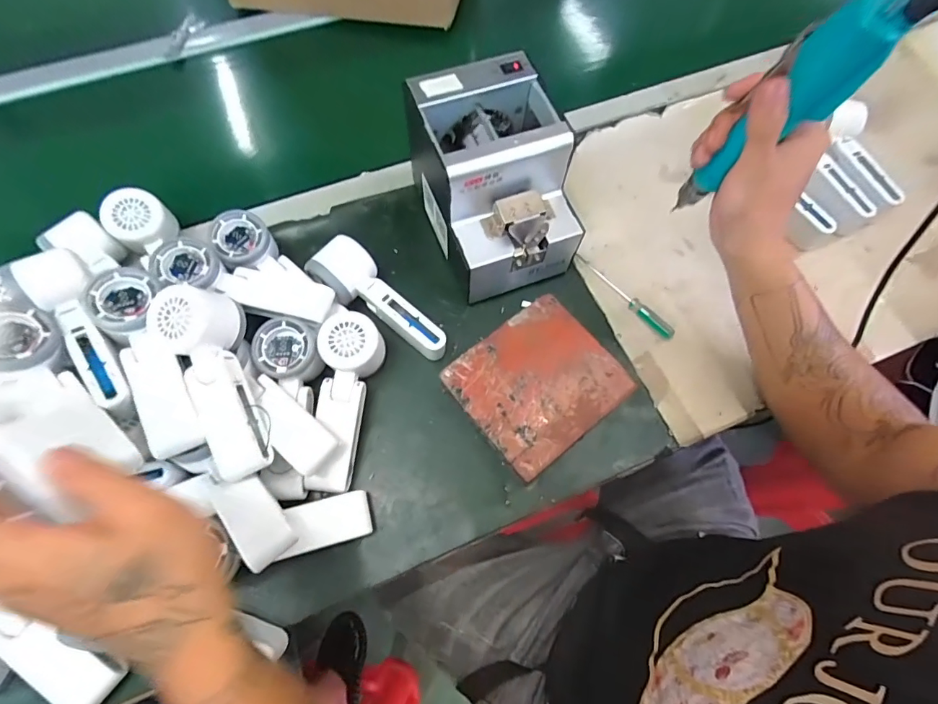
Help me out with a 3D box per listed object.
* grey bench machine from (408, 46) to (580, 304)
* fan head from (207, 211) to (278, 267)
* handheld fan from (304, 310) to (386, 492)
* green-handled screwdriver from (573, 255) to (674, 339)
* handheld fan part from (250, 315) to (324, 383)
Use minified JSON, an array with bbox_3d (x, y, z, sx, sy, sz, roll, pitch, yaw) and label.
[{"bbox_3d":[0.027,-0.168,0.467,0.124,0.152,0.168,-19,70,-8],"label":"grey bench machine"},{"bbox_3d":[-0.240,-0.117,0.478,0.056,0.035,0.056,0,68,-1],"label":"fan head"},{"bbox_3d":[-0.119,0.047,0.436,0.057,0.045,0.168,6,81,2],"label":"handheld fan"},{"bbox_3d":[0.172,-0.064,0.501,0.017,0.011,0.137,-40,74,-15],"label":"green-handled screwdriver"},{"bbox_3d":[-0.175,-0.001,0.438,0.059,0.036,0.059,-8,85,-6],"label":"handheld fan part"}]

